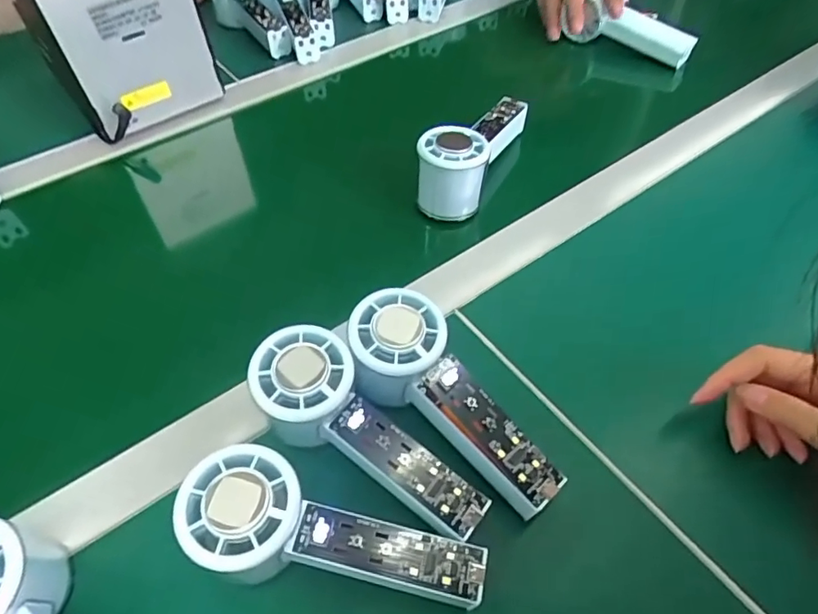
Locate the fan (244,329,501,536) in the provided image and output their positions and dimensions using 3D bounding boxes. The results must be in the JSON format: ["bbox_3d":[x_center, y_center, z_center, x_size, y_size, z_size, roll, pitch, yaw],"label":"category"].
[{"bbox_3d":[-0.027,0.075,0.305,0.147,0.053,0.053,37,60,8],"label":"fan"}]

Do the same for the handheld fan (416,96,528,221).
[{"bbox_3d":[0.055,-0.139,0.463,0.054,0.067,0.144,20,55,14],"label":"handheld fan"}]

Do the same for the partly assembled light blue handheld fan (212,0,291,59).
[{"bbox_3d":[-0.188,-0.343,0.623,0.053,0.068,0.145,-25,57,-18],"label":"partly assembled light blue handheld fan"}]

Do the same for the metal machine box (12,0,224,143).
[{"bbox_3d":[-0.275,-0.263,0.501,0.131,0.172,0.128,-30,58,-21],"label":"metal machine box"}]

